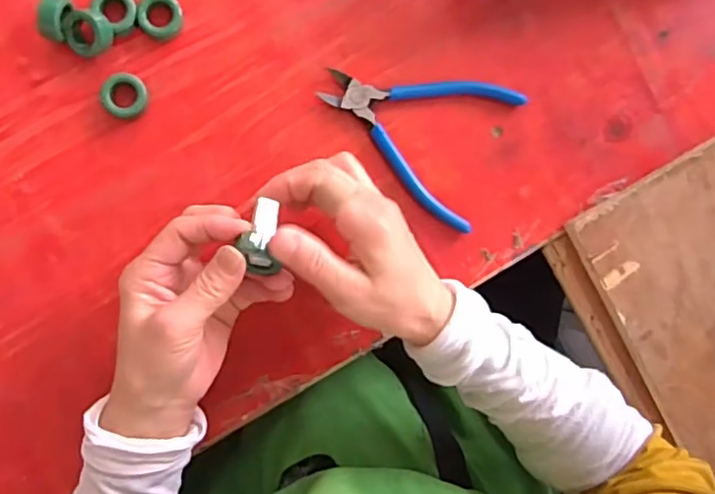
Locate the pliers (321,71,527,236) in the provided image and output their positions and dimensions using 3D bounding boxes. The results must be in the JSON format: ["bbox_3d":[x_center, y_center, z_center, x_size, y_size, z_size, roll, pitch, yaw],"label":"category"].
[{"bbox_3d":[0.042,-0.091,0.455,0.140,0.010,0.112,25,87,-6],"label":"pliers"}]

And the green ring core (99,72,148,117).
[{"bbox_3d":[-0.164,-0.107,0.427,0.029,0.010,0.031,0,90,-6],"label":"green ring core"}]

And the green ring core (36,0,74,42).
[{"bbox_3d":[-0.206,-0.157,0.413,0.017,0.027,0.030,18,88,-6],"label":"green ring core"}]

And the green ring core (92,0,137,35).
[{"bbox_3d":[-0.170,-0.168,0.426,0.030,0.014,0.027,40,86,-5],"label":"green ring core"}]

